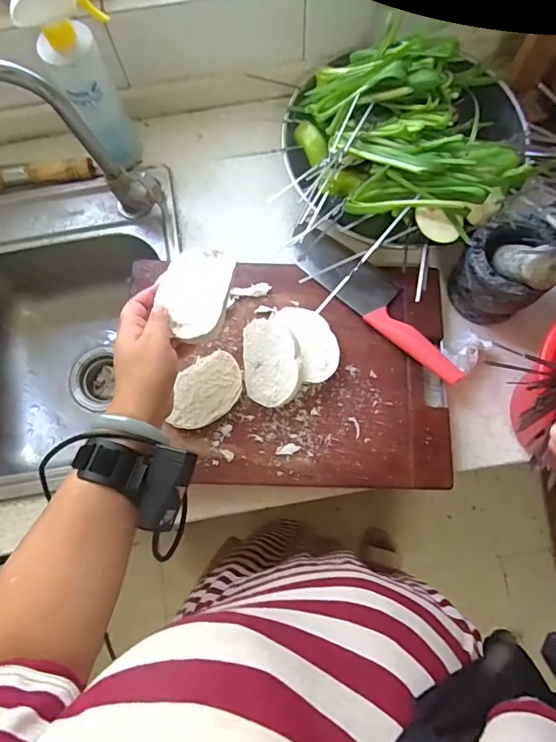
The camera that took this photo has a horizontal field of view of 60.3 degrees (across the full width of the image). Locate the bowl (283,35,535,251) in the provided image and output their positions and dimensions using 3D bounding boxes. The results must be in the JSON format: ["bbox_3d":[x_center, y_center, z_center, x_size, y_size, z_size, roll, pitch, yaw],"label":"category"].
[{"bbox_3d":[0.163,-0.273,0.583,0.289,0.130,0.254,-5,75,1],"label":"bowl"}]

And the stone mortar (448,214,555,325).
[{"bbox_3d":[0.265,-0.124,0.581,0.087,0.108,0.102,26,77,8],"label":"stone mortar"}]

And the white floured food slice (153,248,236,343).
[{"bbox_3d":[-0.087,-0.081,0.494,0.072,0.013,0.103,9,75,4],"label":"white floured food slice"}]

